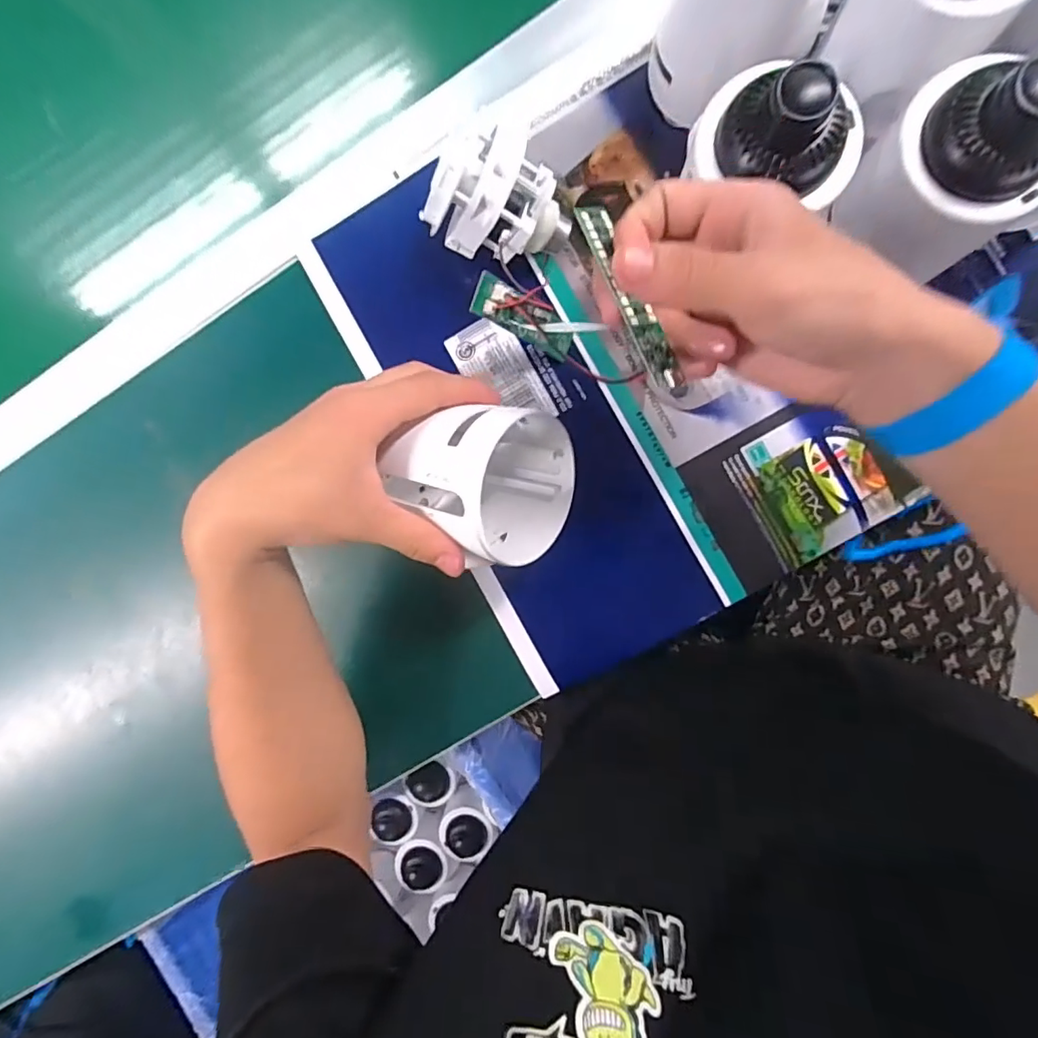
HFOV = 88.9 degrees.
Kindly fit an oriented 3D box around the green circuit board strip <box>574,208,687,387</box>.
[{"bbox_3d":[0.045,-0.089,0.213,0.015,0.004,0.081,-22,86,-24],"label":"green circuit board strip"}]

